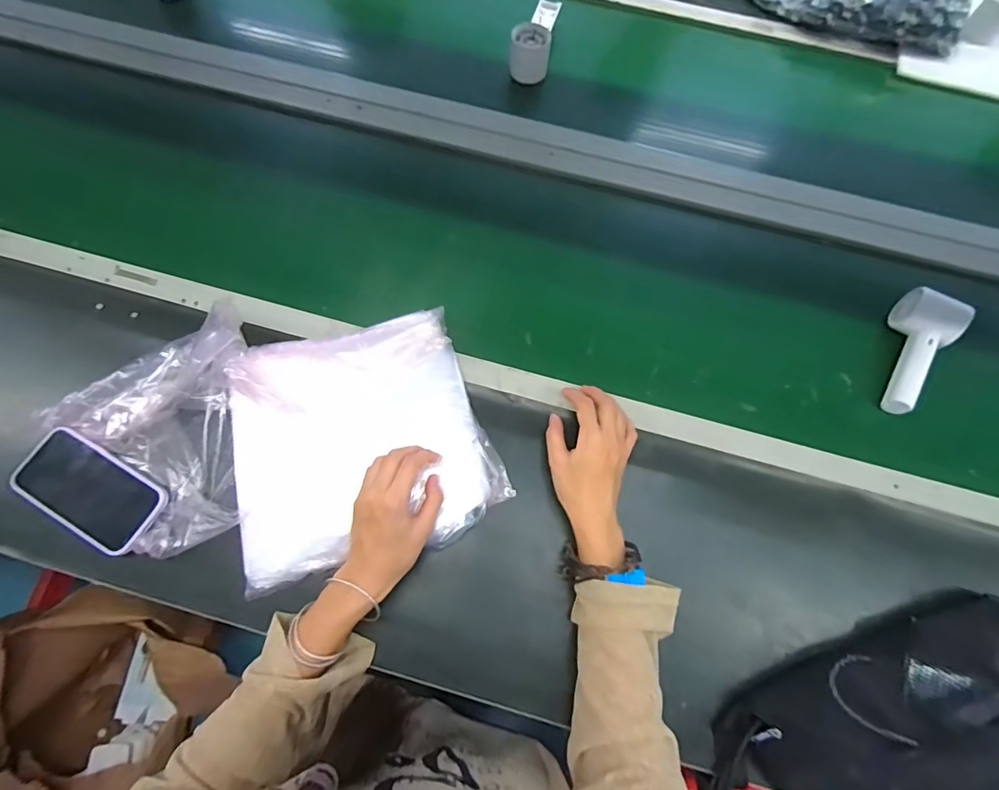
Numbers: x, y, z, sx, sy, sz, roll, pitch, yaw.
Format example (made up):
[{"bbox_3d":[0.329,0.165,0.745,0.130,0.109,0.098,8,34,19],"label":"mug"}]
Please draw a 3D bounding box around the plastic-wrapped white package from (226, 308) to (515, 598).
[{"bbox_3d":[-0.144,0.045,0.495,0.262,0.036,0.241,-13,80,-8],"label":"plastic-wrapped white package"}]

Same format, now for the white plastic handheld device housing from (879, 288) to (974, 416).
[{"bbox_3d":[0.497,-0.047,0.562,0.052,0.057,0.157,21,85,5],"label":"white plastic handheld device housing"}]

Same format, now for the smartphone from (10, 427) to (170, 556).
[{"bbox_3d":[-0.421,0.094,0.477,0.150,0.011,0.075,29,71,8],"label":"smartphone"}]

